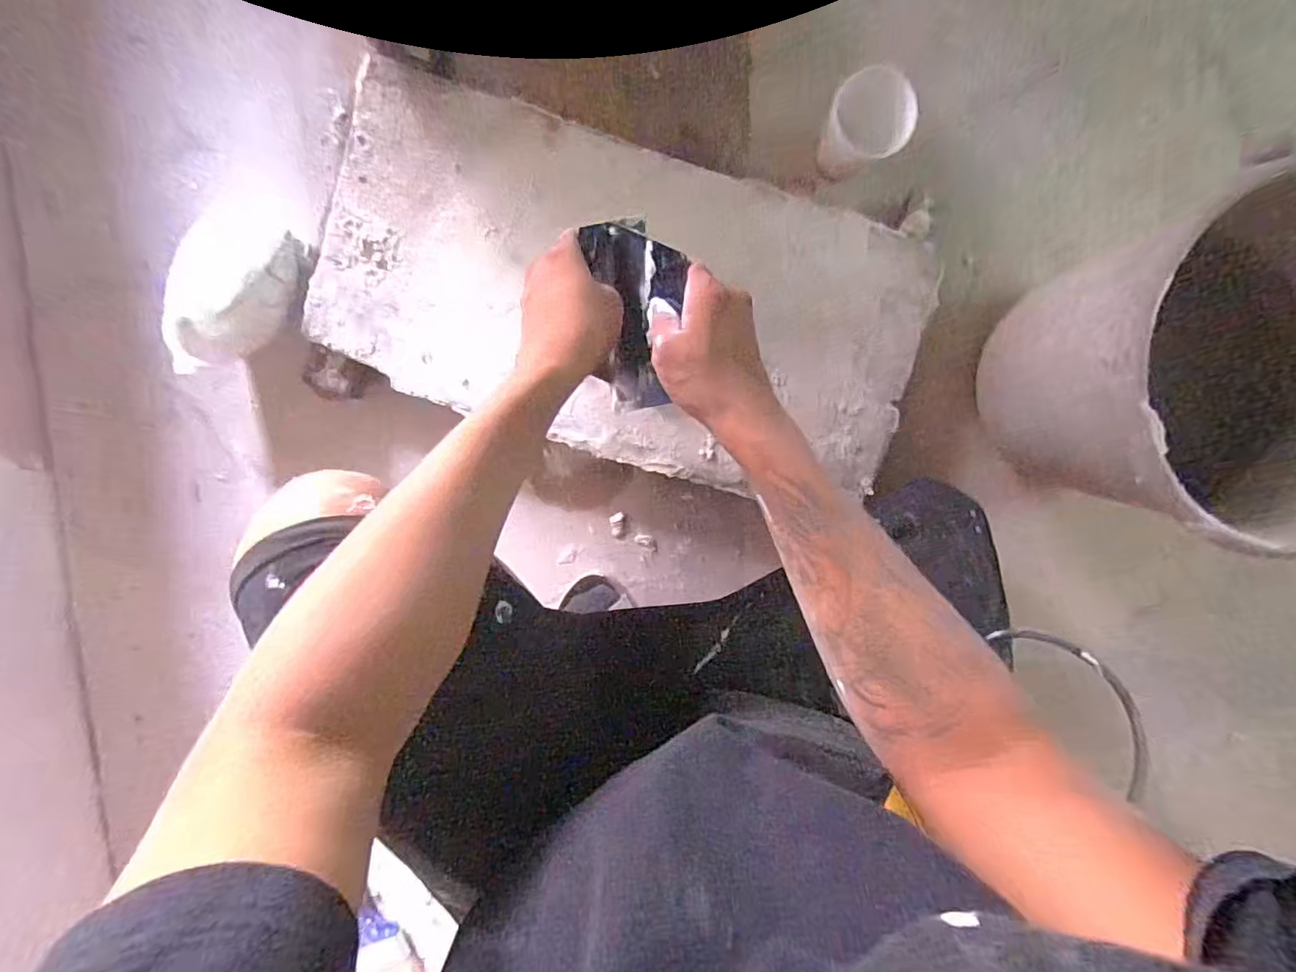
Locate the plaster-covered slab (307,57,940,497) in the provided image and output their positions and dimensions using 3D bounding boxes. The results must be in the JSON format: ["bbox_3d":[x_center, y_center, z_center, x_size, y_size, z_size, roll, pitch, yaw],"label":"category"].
[{"bbox_3d":[-0.022,-0.188,0.612,0.620,0.046,0.308,17,97,-3],"label":"plaster-covered slab"}]

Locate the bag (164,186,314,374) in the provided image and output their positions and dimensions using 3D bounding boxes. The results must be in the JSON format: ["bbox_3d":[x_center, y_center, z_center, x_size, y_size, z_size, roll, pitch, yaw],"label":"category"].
[{"bbox_3d":[-0.402,-0.202,0.562,0.089,0.093,0.186,6,97,-2],"label":"bag"}]

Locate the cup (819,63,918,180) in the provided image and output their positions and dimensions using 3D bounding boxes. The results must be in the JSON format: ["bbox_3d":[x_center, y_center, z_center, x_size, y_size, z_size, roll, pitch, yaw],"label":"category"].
[{"bbox_3d":[0.209,-0.355,0.573,0.079,0.085,0.073,0,97,-1],"label":"cup"}]

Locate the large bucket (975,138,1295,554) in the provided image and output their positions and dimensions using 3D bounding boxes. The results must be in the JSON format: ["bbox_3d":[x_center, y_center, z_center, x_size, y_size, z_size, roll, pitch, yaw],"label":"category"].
[{"bbox_3d":[0.489,-0.110,0.518,0.291,0.229,0.292,5,97,-2],"label":"large bucket"}]

